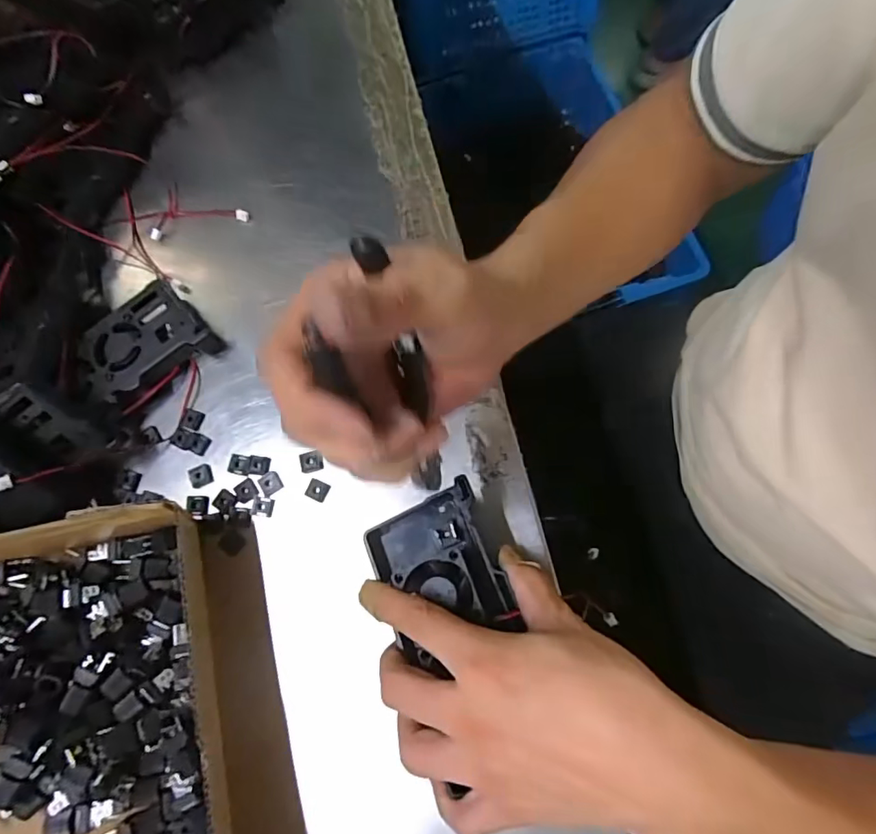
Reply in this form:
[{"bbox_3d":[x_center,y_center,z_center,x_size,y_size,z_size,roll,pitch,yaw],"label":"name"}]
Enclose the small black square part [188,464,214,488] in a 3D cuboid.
[{"bbox_3d":[-0.160,0.039,0.350,0.016,0.004,0.015,-22,73,1],"label":"small black square part"}]

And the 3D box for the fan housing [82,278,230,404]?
[{"bbox_3d":[-0.202,-0.051,0.363,0.087,0.026,0.074,-33,73,-3],"label":"fan housing"}]

